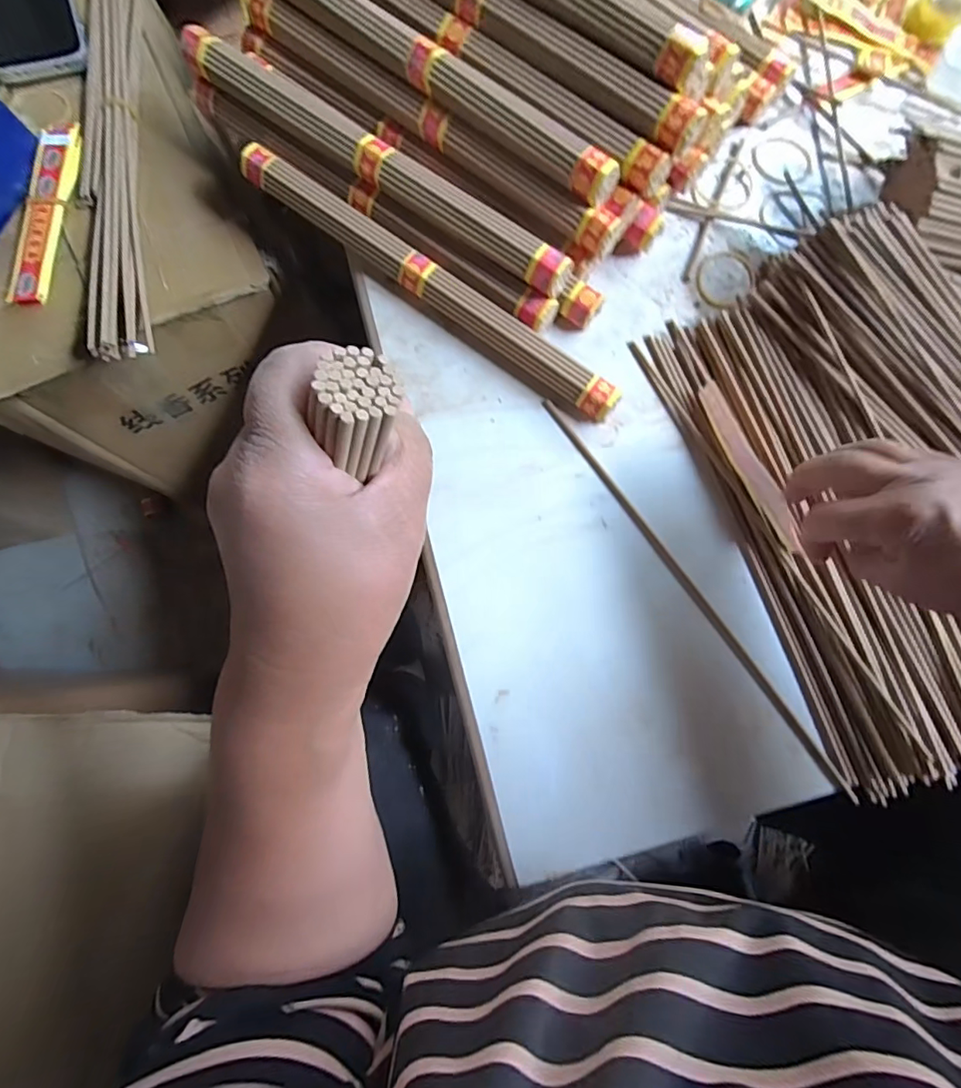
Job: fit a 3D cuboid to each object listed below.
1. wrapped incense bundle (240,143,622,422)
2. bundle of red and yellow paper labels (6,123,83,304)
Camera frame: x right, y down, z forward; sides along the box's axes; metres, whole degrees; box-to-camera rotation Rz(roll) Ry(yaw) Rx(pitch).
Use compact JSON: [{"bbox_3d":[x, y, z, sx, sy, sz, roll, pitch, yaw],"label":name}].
[{"bbox_3d":[-0.037,-0.185,0.372,0.312,0.025,0.027,36,81,5],"label":"wrapped incense bundle"},{"bbox_3d":[-0.341,-0.263,0.409,0.029,0.011,0.163,1,80,-1],"label":"bundle of red and yellow paper labels"}]

